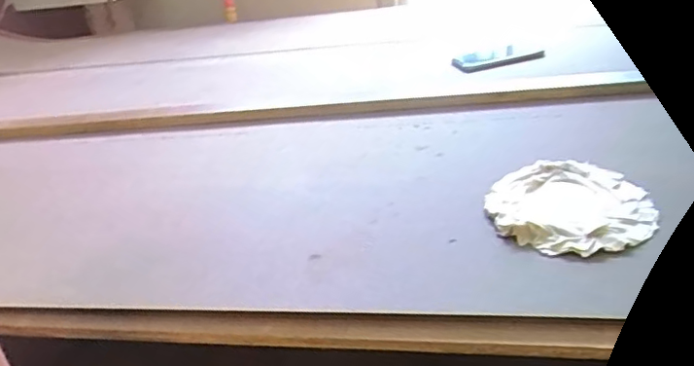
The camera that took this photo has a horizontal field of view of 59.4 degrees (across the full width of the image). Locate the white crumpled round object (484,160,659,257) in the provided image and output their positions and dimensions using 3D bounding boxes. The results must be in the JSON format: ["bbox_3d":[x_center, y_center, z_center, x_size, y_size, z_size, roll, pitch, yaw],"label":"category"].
[{"bbox_3d":[0.255,0.025,0.704,0.170,0.025,0.167,-5,28,3],"label":"white crumpled round object"}]

